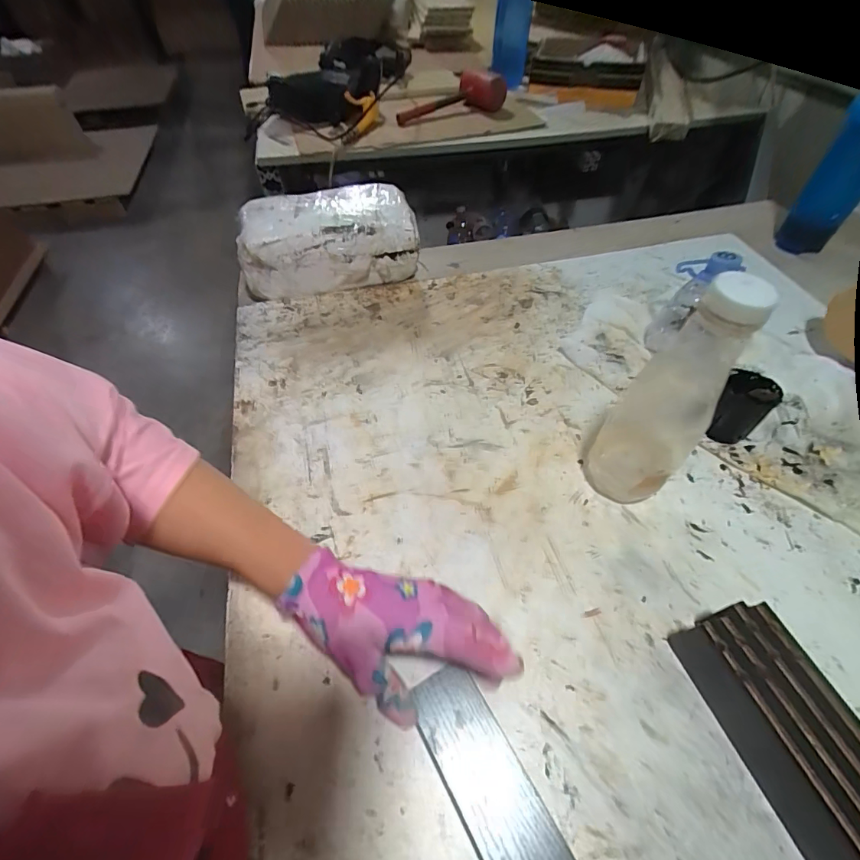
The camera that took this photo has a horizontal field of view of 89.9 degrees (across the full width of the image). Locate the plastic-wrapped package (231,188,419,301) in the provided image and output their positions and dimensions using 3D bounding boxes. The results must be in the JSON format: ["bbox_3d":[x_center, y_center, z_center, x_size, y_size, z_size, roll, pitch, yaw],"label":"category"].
[{"bbox_3d":[-0.152,-0.277,0.638,0.249,0.100,0.123,-14,54,-11],"label":"plastic-wrapped package"}]

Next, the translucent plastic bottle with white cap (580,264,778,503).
[{"bbox_3d":[0.195,-0.020,0.365,0.079,0.229,0.060,29,58,20],"label":"translucent plastic bottle with white cap"}]

